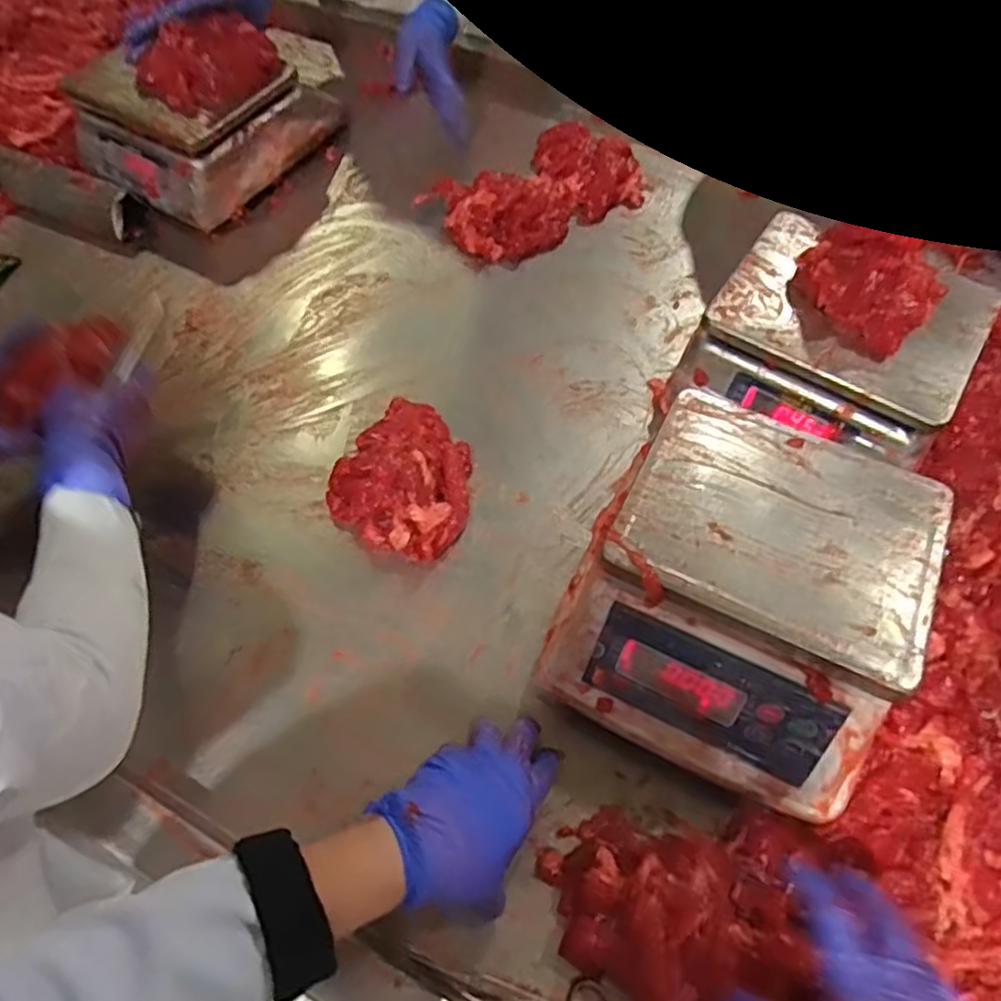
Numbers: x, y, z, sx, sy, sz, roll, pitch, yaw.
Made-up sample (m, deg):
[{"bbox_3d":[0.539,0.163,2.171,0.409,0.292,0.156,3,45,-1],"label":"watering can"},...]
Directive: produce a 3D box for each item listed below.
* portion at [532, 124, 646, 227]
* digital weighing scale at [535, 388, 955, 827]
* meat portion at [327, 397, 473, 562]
[{"bbox_3d":[0.109,-0.421,0.909,0.135,0.052,0.148,-24,62,-13],"label":"portion"},{"bbox_3d":[0.176,0.064,0.515,0.218,0.115,0.237,24,63,15],"label":"digital weighing scale"},{"bbox_3d":[-0.085,-0.024,0.662,0.122,0.052,0.151,16,61,10],"label":"meat portion"}]

